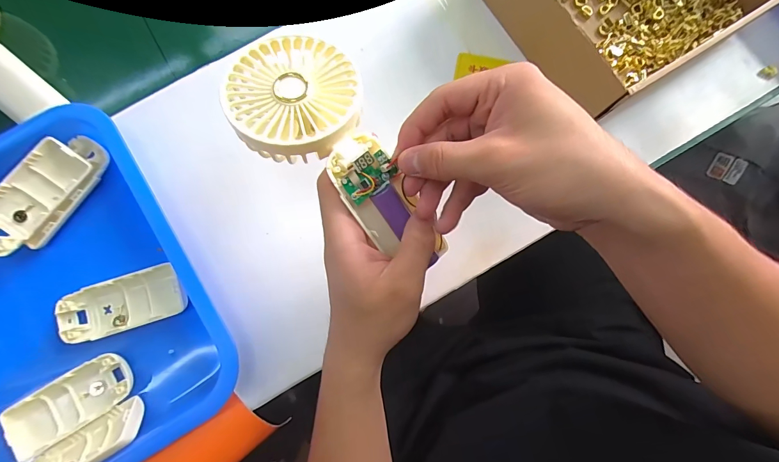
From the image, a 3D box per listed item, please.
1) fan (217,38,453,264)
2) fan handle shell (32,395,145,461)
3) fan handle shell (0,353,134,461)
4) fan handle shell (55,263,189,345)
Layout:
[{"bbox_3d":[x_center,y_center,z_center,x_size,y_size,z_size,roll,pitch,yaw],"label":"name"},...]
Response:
[{"bbox_3d":[-0.034,-0.056,0.236,0.082,0.040,0.172,-40,94,-6],"label":"fan"},{"bbox_3d":[-0.250,0.180,0.287,0.102,0.048,0.015,-31,119,-4],"label":"fan handle shell"},{"bbox_3d":[-0.274,0.148,0.309,0.108,0.020,0.046,-31,81,-5],"label":"fan handle shell"},{"bbox_3d":[-0.230,0.063,0.314,0.104,0.016,0.044,-18,80,-3],"label":"fan handle shell"}]

